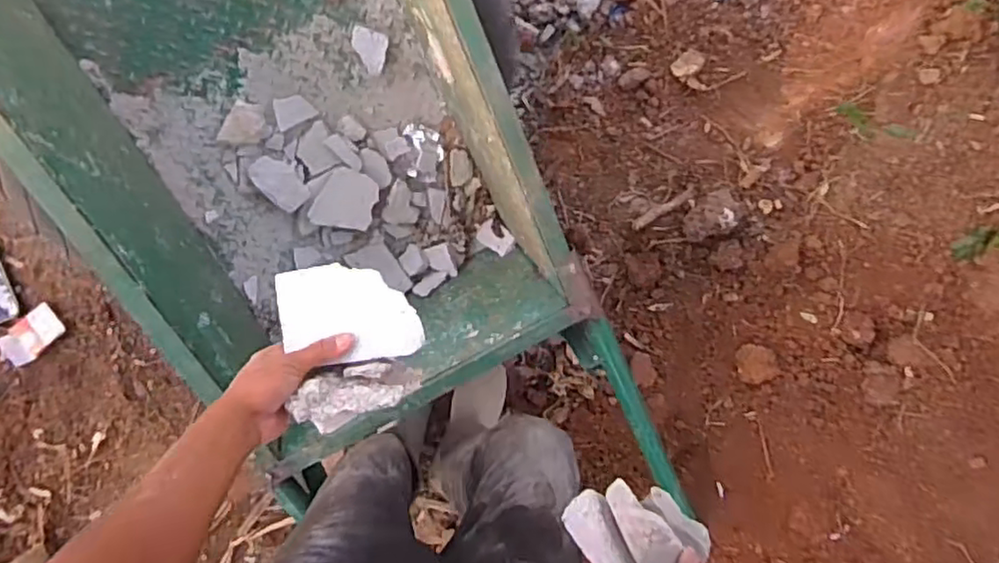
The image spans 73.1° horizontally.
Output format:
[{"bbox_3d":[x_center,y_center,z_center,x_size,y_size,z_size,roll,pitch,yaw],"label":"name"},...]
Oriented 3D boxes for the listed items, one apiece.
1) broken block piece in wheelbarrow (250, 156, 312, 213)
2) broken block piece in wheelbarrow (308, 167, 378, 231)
[{"bbox_3d":[-0.369,-0.167,1.129,0.098,0.011,0.065,42,90,-24],"label":"broken block piece in wheelbarrow"},{"bbox_3d":[-0.263,-0.138,1.157,0.096,0.025,0.106,21,93,-6],"label":"broken block piece in wheelbarrow"}]

